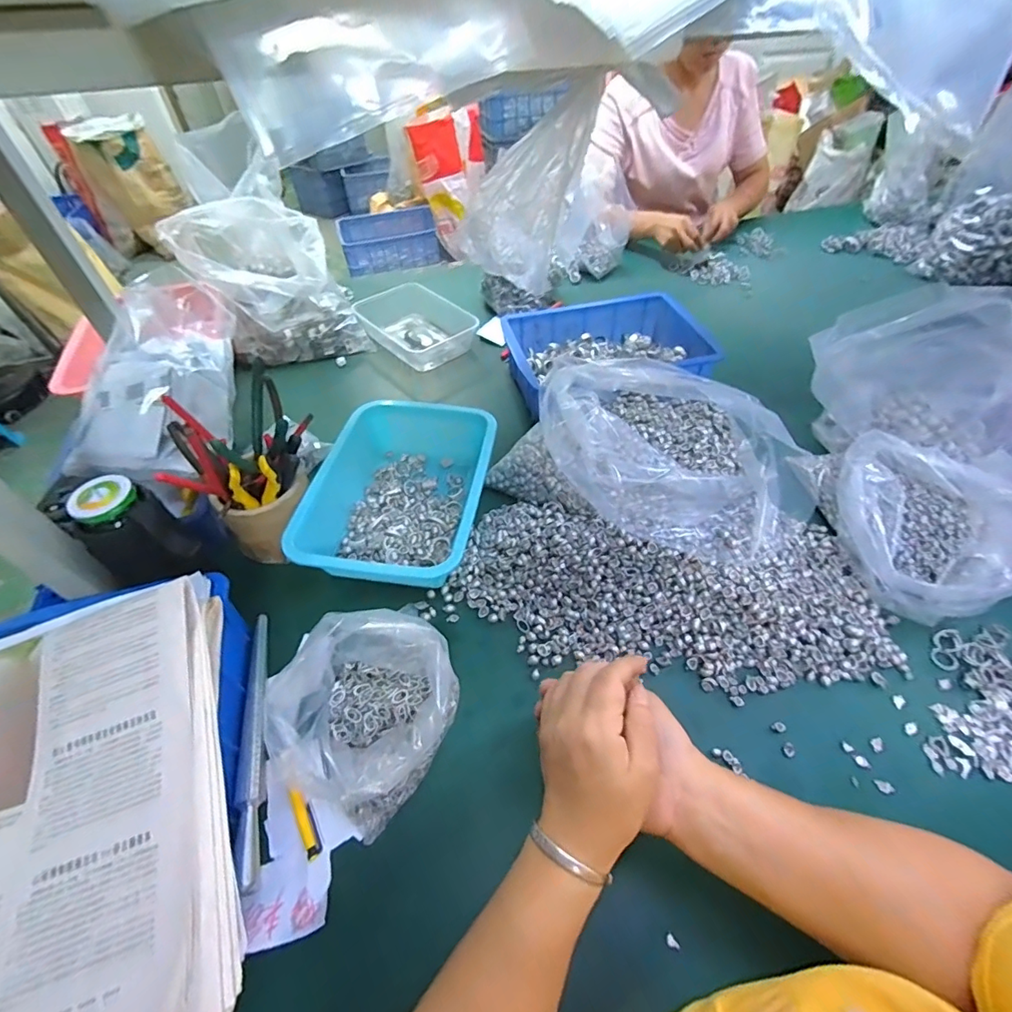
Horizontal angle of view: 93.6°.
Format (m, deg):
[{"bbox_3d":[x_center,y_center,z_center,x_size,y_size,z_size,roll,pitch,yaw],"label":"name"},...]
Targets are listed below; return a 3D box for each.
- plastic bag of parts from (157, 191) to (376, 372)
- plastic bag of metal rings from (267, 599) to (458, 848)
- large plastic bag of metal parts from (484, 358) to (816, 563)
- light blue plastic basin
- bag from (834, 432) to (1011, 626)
[{"bbox_3d":[-0.389,-0.375,0.820,0.253,0.228,0.156,-11,50,-7],"label":"plastic bag of parts"},{"bbox_3d":[-0.117,0.174,0.414,0.135,0.091,0.171,10,51,11],"label":"plastic bag of metal rings"},{"bbox_3d":[0.189,-0.073,0.579,0.351,0.128,0.241,26,55,23],"label":"large plastic bag of metal parts"},{"bbox_3d":[-0.123,-0.018,0.586,0.194,0.069,0.255,4,50,6],"label":"light blue plastic basin"},{"bbox_3d":[0.458,0.021,0.510,0.197,0.085,0.185,24,55,22],"label":"bag"}]

